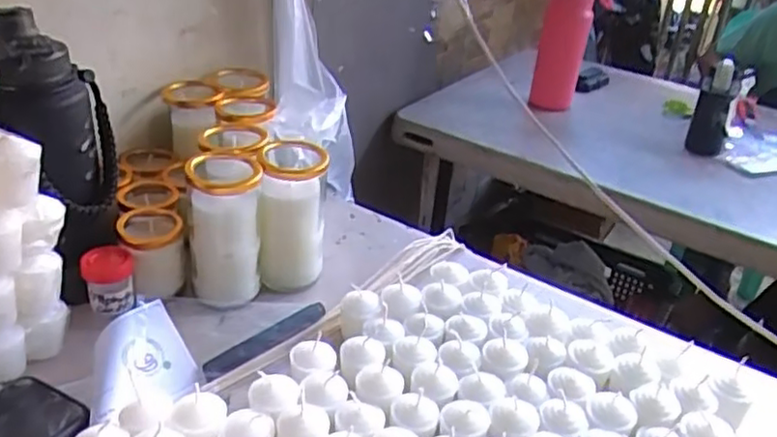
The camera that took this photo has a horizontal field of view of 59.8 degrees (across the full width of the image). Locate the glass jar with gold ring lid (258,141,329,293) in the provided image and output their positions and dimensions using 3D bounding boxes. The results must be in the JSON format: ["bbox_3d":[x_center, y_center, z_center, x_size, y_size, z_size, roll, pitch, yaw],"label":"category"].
[{"bbox_3d":[-0.101,-0.002,0.698,0.064,0.140,0.074,0,30,-12],"label":"glass jar with gold ring lid"}]

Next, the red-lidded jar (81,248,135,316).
[{"bbox_3d":[-0.259,0.058,0.627,0.043,0.054,0.042,3,31,-2],"label":"red-lidded jar"}]

